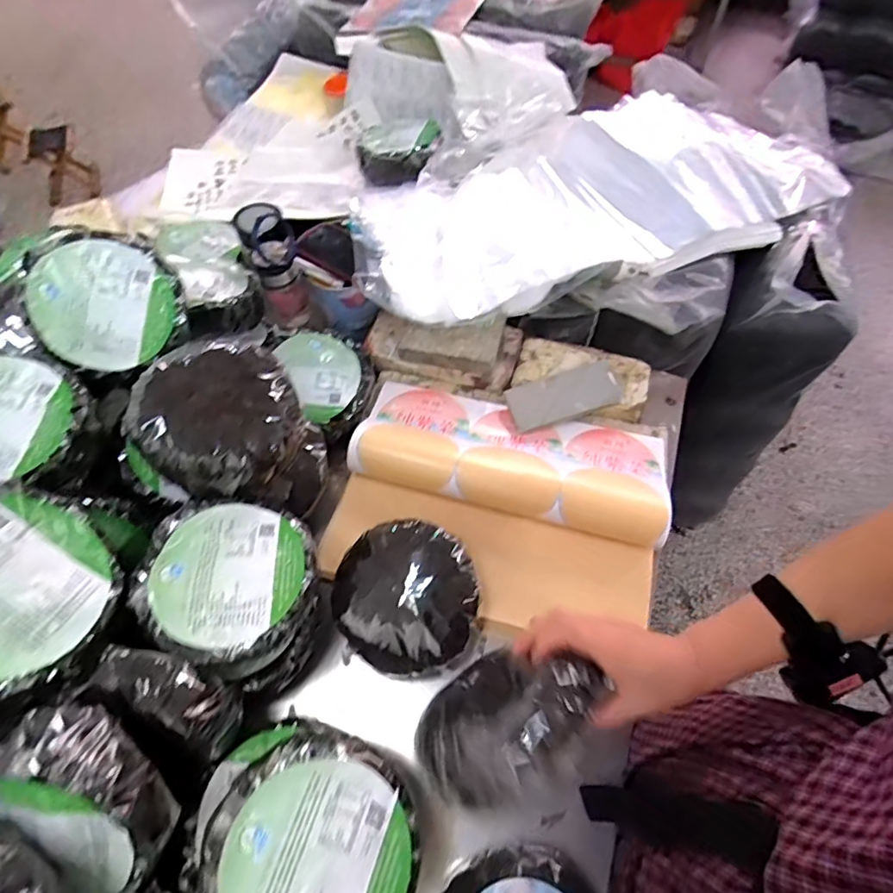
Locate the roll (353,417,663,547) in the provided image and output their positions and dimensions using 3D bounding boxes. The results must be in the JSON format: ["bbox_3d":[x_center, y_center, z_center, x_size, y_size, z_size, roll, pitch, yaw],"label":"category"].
[{"bbox_3d":[0.086,0.041,0.714,0.435,0.050,0.088,13,60,7],"label":"roll"}]

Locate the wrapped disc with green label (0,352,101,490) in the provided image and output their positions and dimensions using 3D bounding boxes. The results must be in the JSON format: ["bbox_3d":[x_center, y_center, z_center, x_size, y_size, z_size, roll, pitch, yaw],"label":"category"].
[{"bbox_3d":[-0.500,-0.023,0.588,0.175,0.064,0.164,3,59,2],"label":"wrapped disc with green label"}]

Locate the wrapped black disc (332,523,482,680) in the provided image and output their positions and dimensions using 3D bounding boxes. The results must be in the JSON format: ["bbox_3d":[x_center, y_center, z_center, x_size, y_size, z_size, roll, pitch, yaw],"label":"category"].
[{"bbox_3d":[-0.049,0.178,0.620,0.173,0.069,0.160,0,59,0],"label":"wrapped black disc"}]

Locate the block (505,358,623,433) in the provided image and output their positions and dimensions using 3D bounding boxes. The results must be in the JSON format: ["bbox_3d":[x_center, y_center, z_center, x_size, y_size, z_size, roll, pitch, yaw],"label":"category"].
[{"bbox_3d":[0.177,-0.079,0.777,0.169,0.012,0.072,-17,77,-9],"label":"block"}]

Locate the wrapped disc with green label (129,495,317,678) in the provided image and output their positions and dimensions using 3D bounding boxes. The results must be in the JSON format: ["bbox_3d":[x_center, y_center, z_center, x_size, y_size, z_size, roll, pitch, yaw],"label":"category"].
[{"bbox_3d":[-0.233,0.148,0.567,0.175,0.070,0.166,0,59,0],"label":"wrapped disc with green label"}]

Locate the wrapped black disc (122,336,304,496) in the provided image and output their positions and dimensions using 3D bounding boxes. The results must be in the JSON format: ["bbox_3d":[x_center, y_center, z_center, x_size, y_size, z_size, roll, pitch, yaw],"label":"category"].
[{"bbox_3d":[-0.256,-0.038,0.588,0.170,0.060,0.174,35,66,-14],"label":"wrapped black disc"}]

